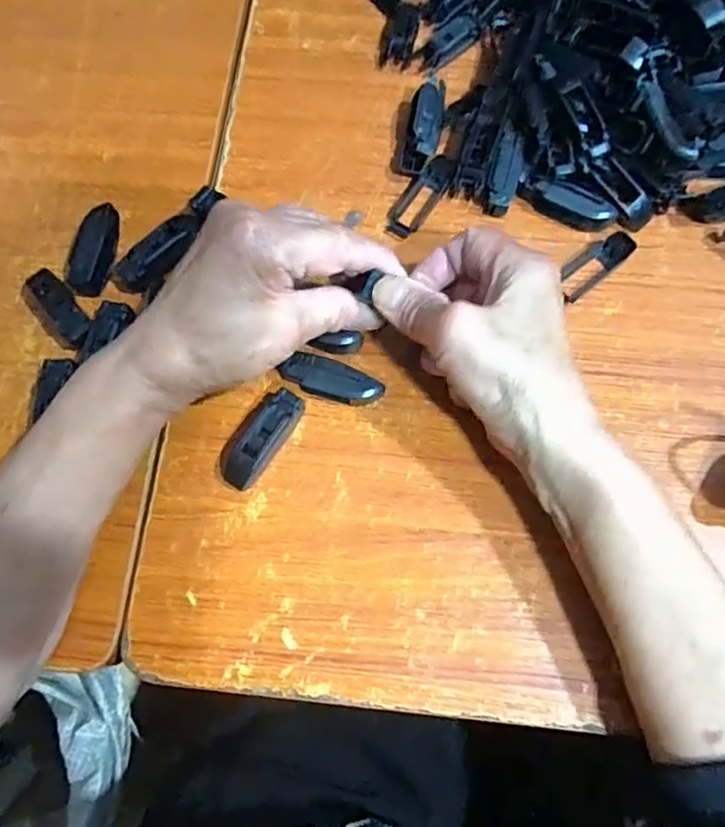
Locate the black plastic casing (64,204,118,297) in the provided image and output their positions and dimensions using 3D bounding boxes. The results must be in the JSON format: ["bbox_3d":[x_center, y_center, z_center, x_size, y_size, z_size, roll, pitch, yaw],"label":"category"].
[{"bbox_3d":[-0.159,-0.095,0.359,0.021,0.018,0.052,3,72,2],"label":"black plastic casing"}]

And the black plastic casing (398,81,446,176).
[{"bbox_3d":[0.037,-0.171,0.370,0.021,0.014,0.055,15,89,6],"label":"black plastic casing"}]

